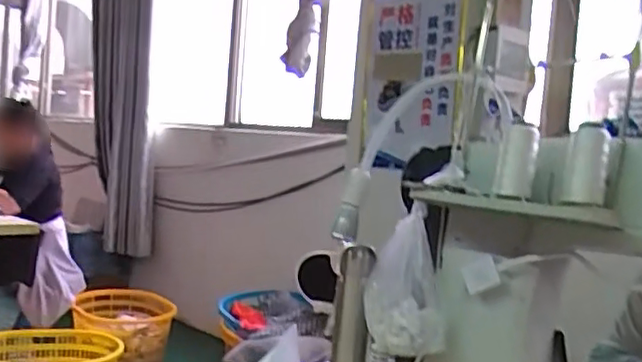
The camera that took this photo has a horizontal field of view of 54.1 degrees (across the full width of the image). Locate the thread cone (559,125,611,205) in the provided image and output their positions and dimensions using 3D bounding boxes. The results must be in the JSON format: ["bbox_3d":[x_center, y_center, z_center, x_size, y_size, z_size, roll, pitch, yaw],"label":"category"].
[{"bbox_3d":[0.346,-0.020,0.826,0.054,0.101,0.064,6,4,22],"label":"thread cone"}]

